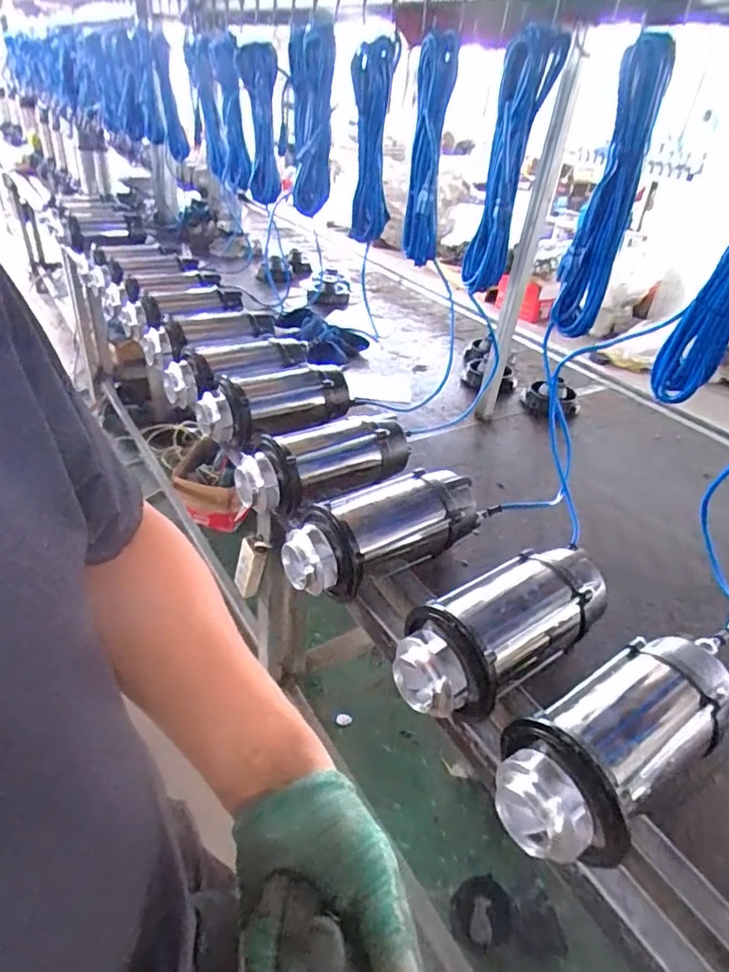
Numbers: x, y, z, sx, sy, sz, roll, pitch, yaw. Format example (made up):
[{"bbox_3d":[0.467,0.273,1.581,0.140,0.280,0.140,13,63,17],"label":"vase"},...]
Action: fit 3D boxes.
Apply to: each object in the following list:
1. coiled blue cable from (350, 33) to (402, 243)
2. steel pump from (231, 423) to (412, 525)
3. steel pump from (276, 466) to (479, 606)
[{"bbox_3d":[0.013,-0.694,1.179,0.091,0.423,0.115,7,58,1],"label":"coiled blue cable"},{"bbox_3d":[-0.074,-0.039,0.980,0.301,0.112,0.123,-18,42,-31],"label":"steel pump"},{"bbox_3d":[0.025,0.064,0.847,0.305,0.103,0.126,-21,44,-33],"label":"steel pump"}]

